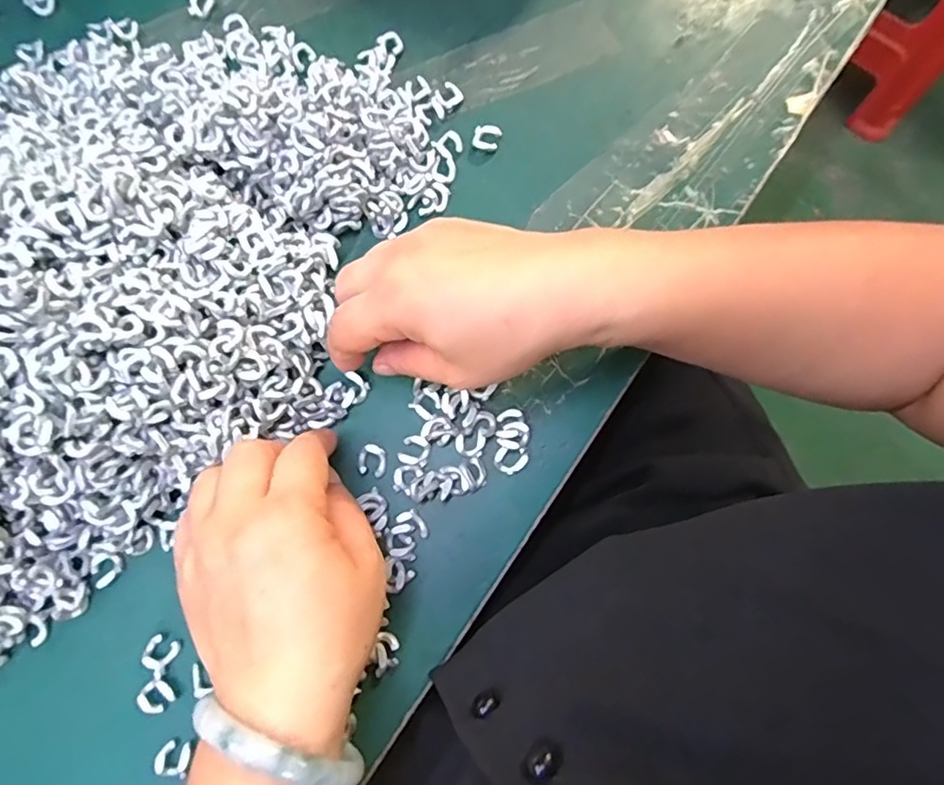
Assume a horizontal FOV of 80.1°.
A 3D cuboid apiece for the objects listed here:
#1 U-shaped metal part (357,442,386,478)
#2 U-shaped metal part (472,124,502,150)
[{"bbox_3d":[-0.051,0.034,0.286,0.014,0.004,0.016,8,79,3],"label":"U-shaped metal part"},{"bbox_3d":[0.009,-0.147,0.323,0.015,0.004,0.015,13,79,4],"label":"U-shaped metal part"}]

